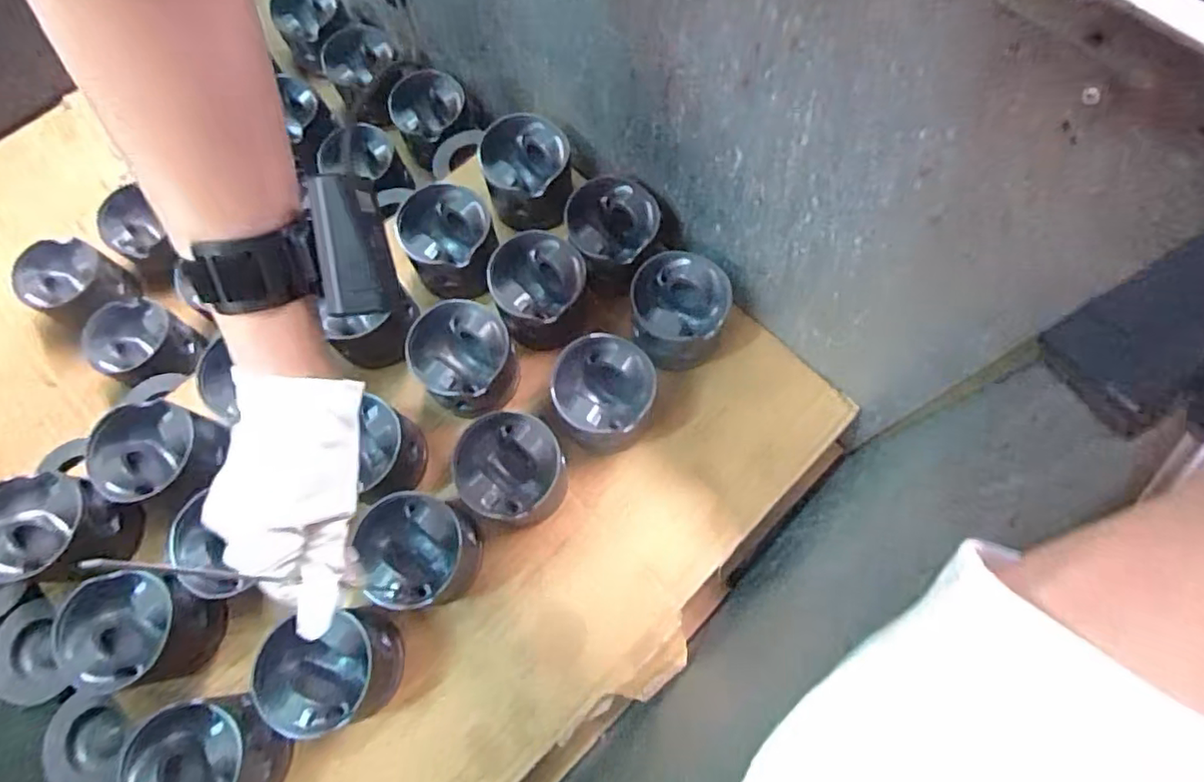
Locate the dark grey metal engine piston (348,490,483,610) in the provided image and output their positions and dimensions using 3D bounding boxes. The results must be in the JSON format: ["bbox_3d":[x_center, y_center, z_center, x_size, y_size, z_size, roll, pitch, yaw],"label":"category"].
[{"bbox_3d":[-0.152,0.132,0.514,0.087,0.070,0.090,0,73,1],"label":"dark grey metal engine piston"}]

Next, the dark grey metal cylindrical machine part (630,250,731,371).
[{"bbox_3d":[0.070,-0.073,0.579,0.091,0.072,0.099,0,73,1],"label":"dark grey metal cylindrical machine part"}]

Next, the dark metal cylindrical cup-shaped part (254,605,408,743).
[{"bbox_3d":[-0.210,0.218,0.481,0.084,0.073,0.079,0,73,1],"label":"dark metal cylindrical cup-shaped part"}]

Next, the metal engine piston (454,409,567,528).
[{"bbox_3d":[-0.076,0.070,0.535,0.086,0.071,0.086,0,73,1],"label":"metal engine piston"}]

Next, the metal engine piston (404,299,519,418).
[{"bbox_3d":[-0.128,-0.029,0.567,0.092,0.063,0.085,0,73,1],"label":"metal engine piston"}]

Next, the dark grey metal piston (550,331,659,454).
[{"bbox_3d":[0.000,0.002,0.559,0.090,0.071,0.091,0,73,1],"label":"dark grey metal piston"}]

